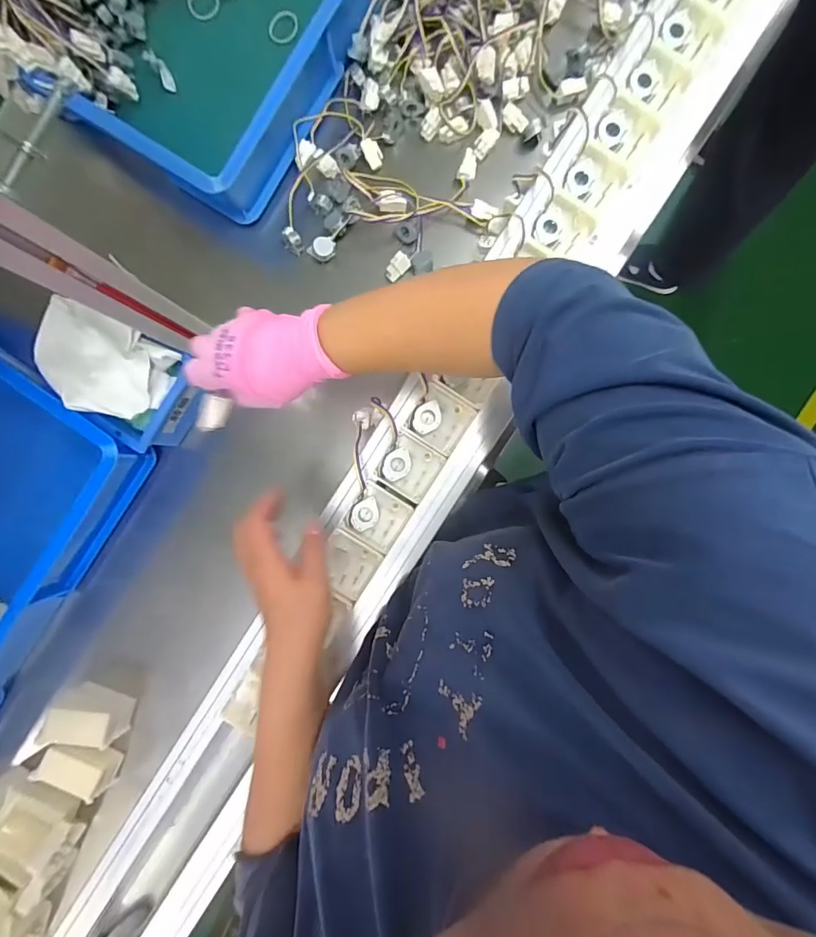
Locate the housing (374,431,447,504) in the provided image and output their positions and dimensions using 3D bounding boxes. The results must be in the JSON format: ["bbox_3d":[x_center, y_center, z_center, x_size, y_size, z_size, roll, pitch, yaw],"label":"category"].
[{"bbox_3d":[0.002,0.000,0.427,0.048,0.020,0.053,32,92,4],"label":"housing"}]

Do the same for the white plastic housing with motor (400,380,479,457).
[{"bbox_3d":[0.029,-0.045,0.422,0.050,0.016,0.054,31,92,4],"label":"white plastic housing with motor"}]

